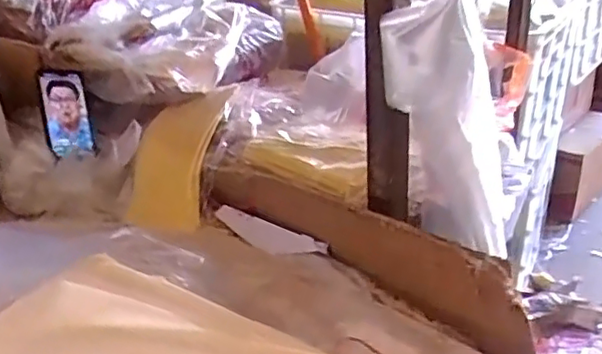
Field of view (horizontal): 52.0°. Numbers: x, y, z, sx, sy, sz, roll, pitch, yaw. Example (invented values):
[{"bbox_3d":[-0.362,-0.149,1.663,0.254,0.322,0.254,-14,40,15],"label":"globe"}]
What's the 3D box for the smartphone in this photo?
[{"bbox_3d":[-0.367,-0.102,0.973,0.012,0.142,0.081,-19,-9,41],"label":"smartphone"}]

